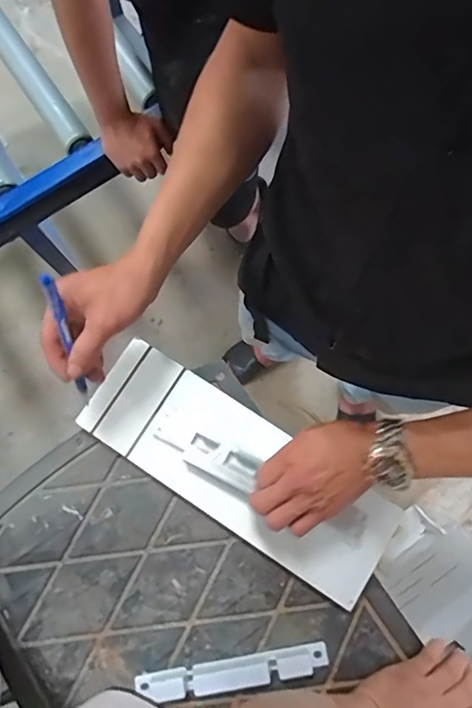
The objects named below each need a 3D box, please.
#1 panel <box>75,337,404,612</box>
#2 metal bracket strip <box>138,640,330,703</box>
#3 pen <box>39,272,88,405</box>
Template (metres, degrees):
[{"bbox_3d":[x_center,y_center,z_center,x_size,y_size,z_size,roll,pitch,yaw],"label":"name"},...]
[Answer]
[{"bbox_3d":[-0.001,0.131,0.548,0.369,0.034,0.129,35,81,9],"label":"panel"},{"bbox_3d":[-0.004,0.344,0.512,0.207,0.020,0.025,-9,79,-1],"label":"metal bracket strip"},{"bbox_3d":[-0.158,-0.010,0.444,0.010,0.010,0.139,-9,122,-1],"label":"pen"}]

